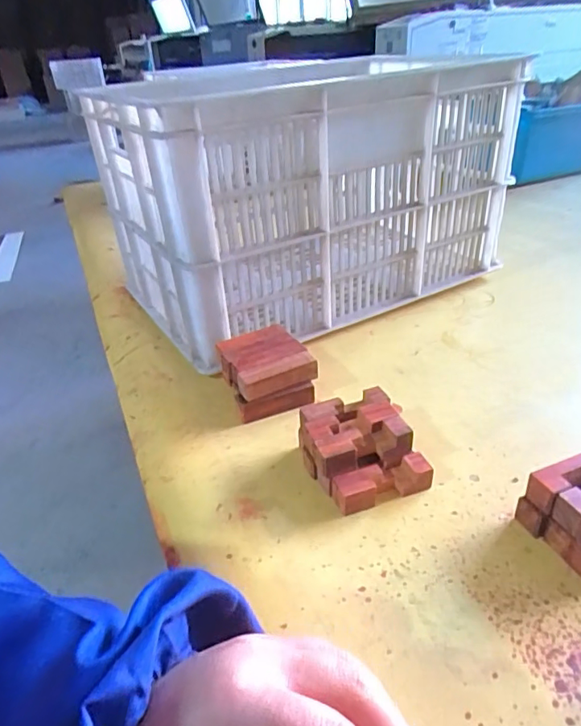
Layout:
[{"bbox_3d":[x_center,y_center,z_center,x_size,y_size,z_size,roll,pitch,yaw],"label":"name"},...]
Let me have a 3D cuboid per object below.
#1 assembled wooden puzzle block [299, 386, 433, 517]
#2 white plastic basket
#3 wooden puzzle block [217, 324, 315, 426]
[{"bbox_3d":[0.055,0.068,0.417,0.083,0.046,0.088,-14,33,-14],"label":"assembled wooden puzzle block"},{"bbox_3d":[0.021,-0.218,0.672,0.451,0.270,0.303,-24,37,-27],"label":"white plastic basket"},{"bbox_3d":[-0.025,0.008,0.520,0.081,0.048,0.094,-16,34,-17],"label":"wooden puzzle block"}]

